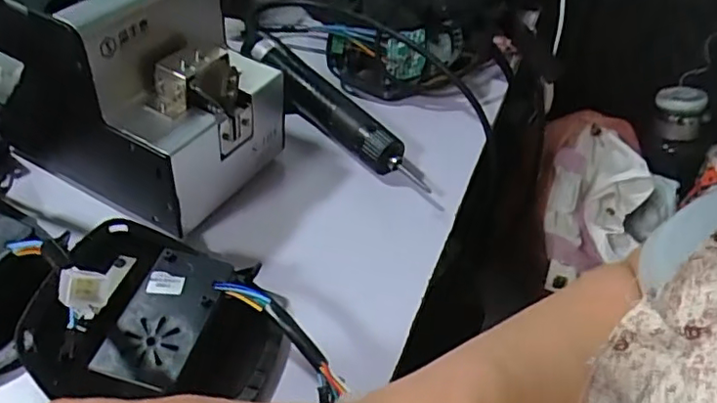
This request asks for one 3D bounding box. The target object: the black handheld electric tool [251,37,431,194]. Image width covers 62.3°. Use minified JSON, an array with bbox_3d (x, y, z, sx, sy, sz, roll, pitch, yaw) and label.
[{"bbox_3d":[-0.025,-0.079,0.521,0.035,0.038,0.209,-30,54,-33],"label":"black handheld electric tool"}]

